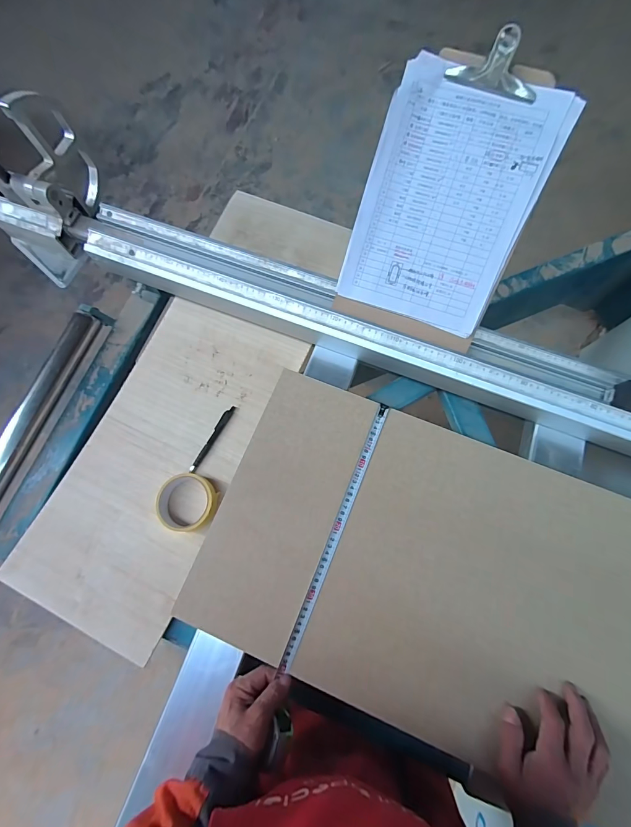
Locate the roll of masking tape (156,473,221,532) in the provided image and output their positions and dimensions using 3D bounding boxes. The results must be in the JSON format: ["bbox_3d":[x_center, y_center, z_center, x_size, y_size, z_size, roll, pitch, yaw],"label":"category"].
[{"bbox_3d":[-0.205,0.144,0.583,0.093,0.030,0.088,-1,75,3],"label":"roll of masking tape"}]

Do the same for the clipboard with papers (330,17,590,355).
[{"bbox_3d":[0.175,-0.280,0.498,0.216,0.017,0.337,21,111,7],"label":"clipboard with papers"}]

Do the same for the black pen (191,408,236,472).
[{"bbox_3d":[-0.180,0.042,0.627,0.013,0.008,0.129,29,78,9],"label":"black pen"}]

